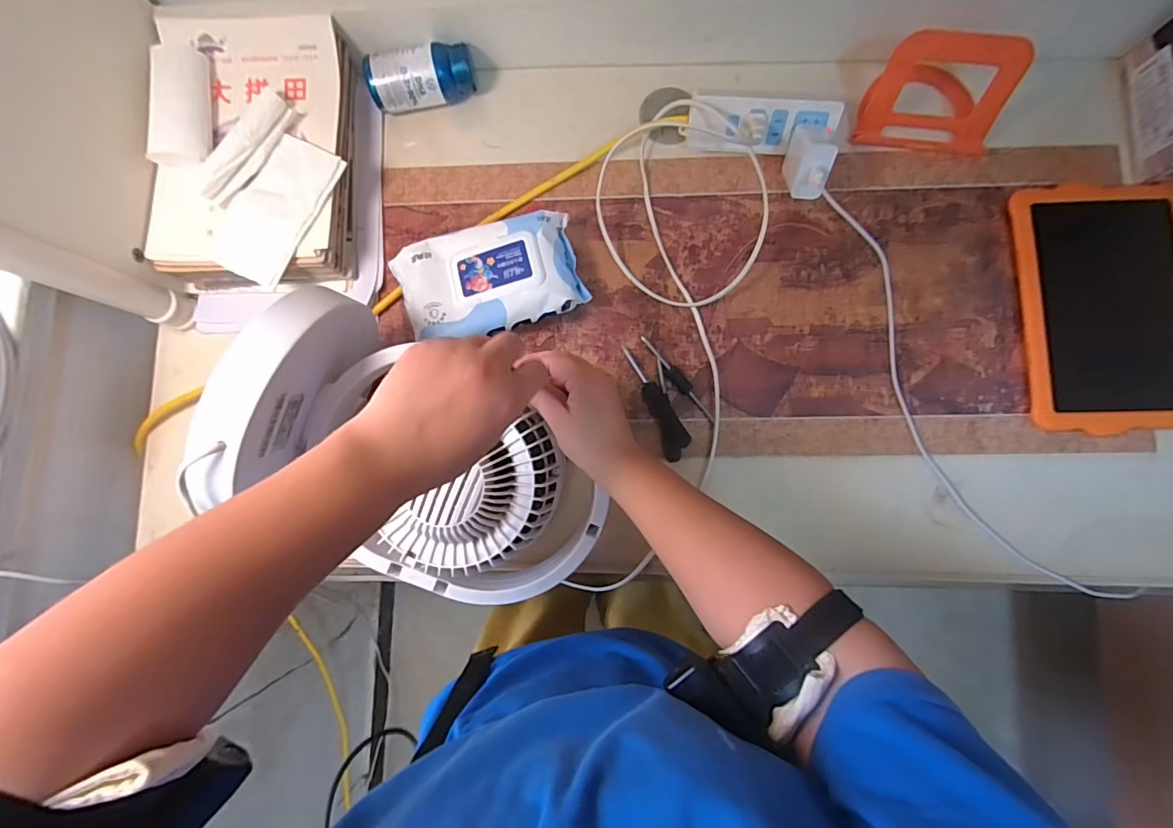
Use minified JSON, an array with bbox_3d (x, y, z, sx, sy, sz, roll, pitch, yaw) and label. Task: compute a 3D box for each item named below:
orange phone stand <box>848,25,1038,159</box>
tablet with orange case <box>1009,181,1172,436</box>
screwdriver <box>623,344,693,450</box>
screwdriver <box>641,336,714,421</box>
[{"bbox_3d":[0.375,-0.350,0.524,0.137,0.091,0.101,7,85,3],"label":"orange phone stand"},{"bbox_3d":[0.558,-0.119,0.526,0.182,0.019,0.269,-1,84,2],"label":"tablet with orange case"},{"bbox_3d":[0.074,-0.018,0.537,0.021,0.018,0.126,-30,70,-1],"label":"screwdriver"},{"bbox_3d":[0.099,-0.038,0.540,0.014,0.010,0.117,-37,84,-2],"label":"screwdriver"}]

